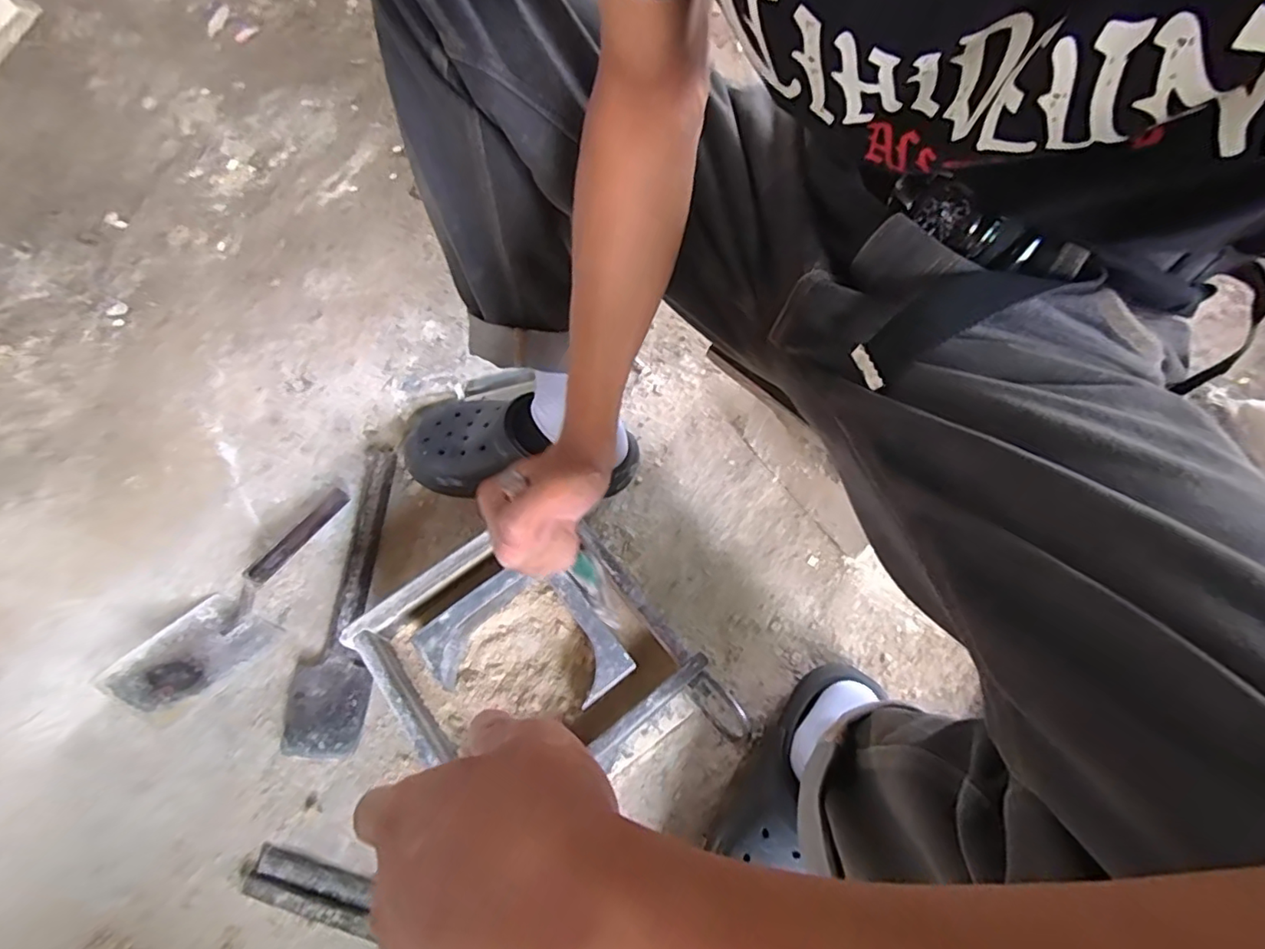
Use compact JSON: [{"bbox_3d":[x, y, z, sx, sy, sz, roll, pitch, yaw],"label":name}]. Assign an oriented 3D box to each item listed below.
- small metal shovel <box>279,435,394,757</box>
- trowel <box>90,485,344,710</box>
[{"bbox_3d":[-0.328,0.127,0.657,0.082,0.022,0.354,-4,64,0],"label":"small metal shovel"},{"bbox_3d":[-0.418,0.124,0.626,0.104,0.066,0.272,27,70,17],"label":"trowel"}]

